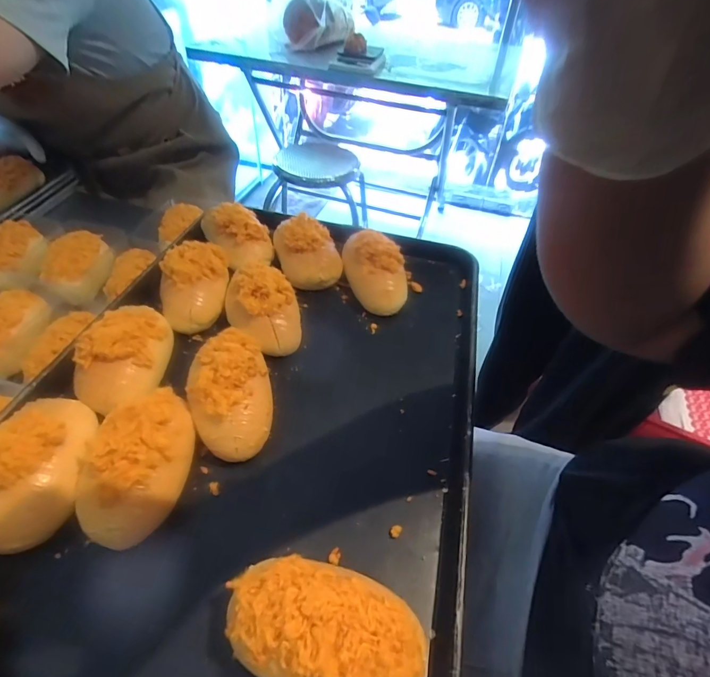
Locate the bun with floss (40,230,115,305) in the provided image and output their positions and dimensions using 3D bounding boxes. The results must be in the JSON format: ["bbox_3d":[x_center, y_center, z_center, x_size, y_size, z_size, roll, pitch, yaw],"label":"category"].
[{"bbox_3d":[-0.391,-0.107,0.574,0.080,0.044,0.134,2,47,-2],"label":"bun with floss"}]

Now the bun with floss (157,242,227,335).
[{"bbox_3d":[-0.189,-0.067,0.472,0.071,0.050,0.114,-1,47,-4],"label":"bun with floss"}]

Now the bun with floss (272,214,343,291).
[{"bbox_3d":[-0.065,-0.128,0.540,0.081,0.061,0.120,-12,49,-15],"label":"bun with floss"}]

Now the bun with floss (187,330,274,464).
[{"bbox_3d":[-0.117,0.043,0.373,0.072,0.049,0.126,-8,48,-11],"label":"bun with floss"}]

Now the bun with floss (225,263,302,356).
[{"bbox_3d":[-0.101,-0.034,0.447,0.078,0.055,0.092,-13,49,-15],"label":"bun with floss"}]

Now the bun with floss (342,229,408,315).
[{"bbox_3d":[0.027,-0.086,0.514,0.069,0.058,0.103,-8,48,-11],"label":"bun with floss"}]

